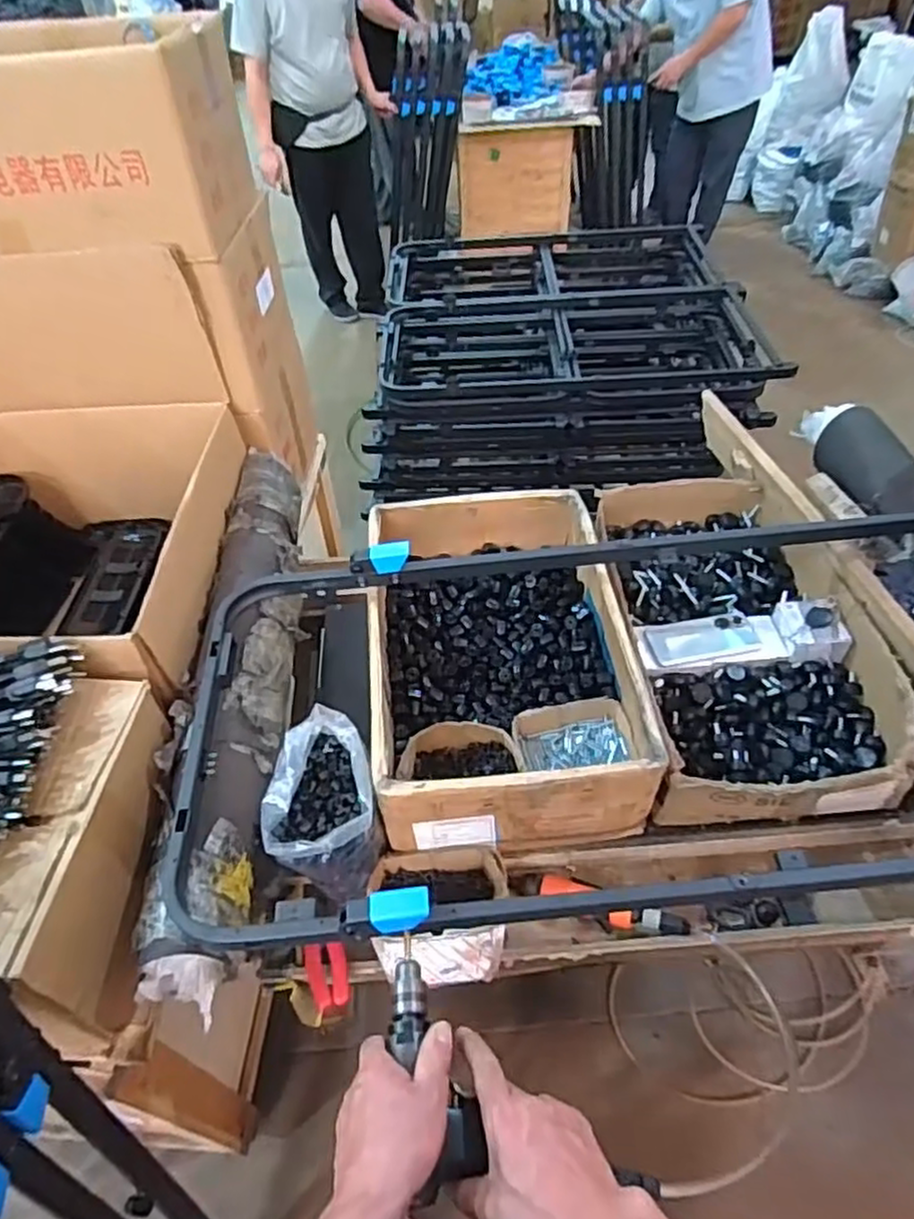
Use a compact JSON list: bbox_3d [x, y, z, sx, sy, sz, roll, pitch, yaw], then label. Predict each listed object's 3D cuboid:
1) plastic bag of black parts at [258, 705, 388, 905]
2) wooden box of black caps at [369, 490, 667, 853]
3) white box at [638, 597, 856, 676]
[{"bbox_3d":[-0.168,0.243,0.885,0.137,0.123,0.195,-14,48,-8],"label":"plastic bag of black parts"},{"bbox_3d":[0.058,0.046,1.043,0.354,0.160,0.556,-6,47,-1],"label":"wooden box of black caps"},{"bbox_3d":[0.416,0.039,1.047,0.289,0.057,0.102,-4,47,0],"label":"white box"}]

